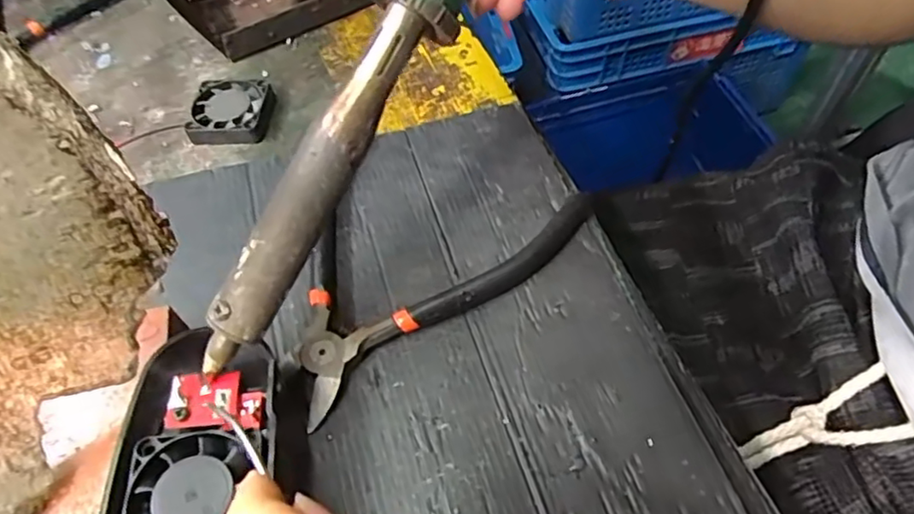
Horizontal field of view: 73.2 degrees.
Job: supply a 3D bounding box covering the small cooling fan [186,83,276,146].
[{"bbox_3d":[-0.124,-0.080,0.339,0.043,0.011,0.038,1,55,4],"label":"small cooling fan"}]

